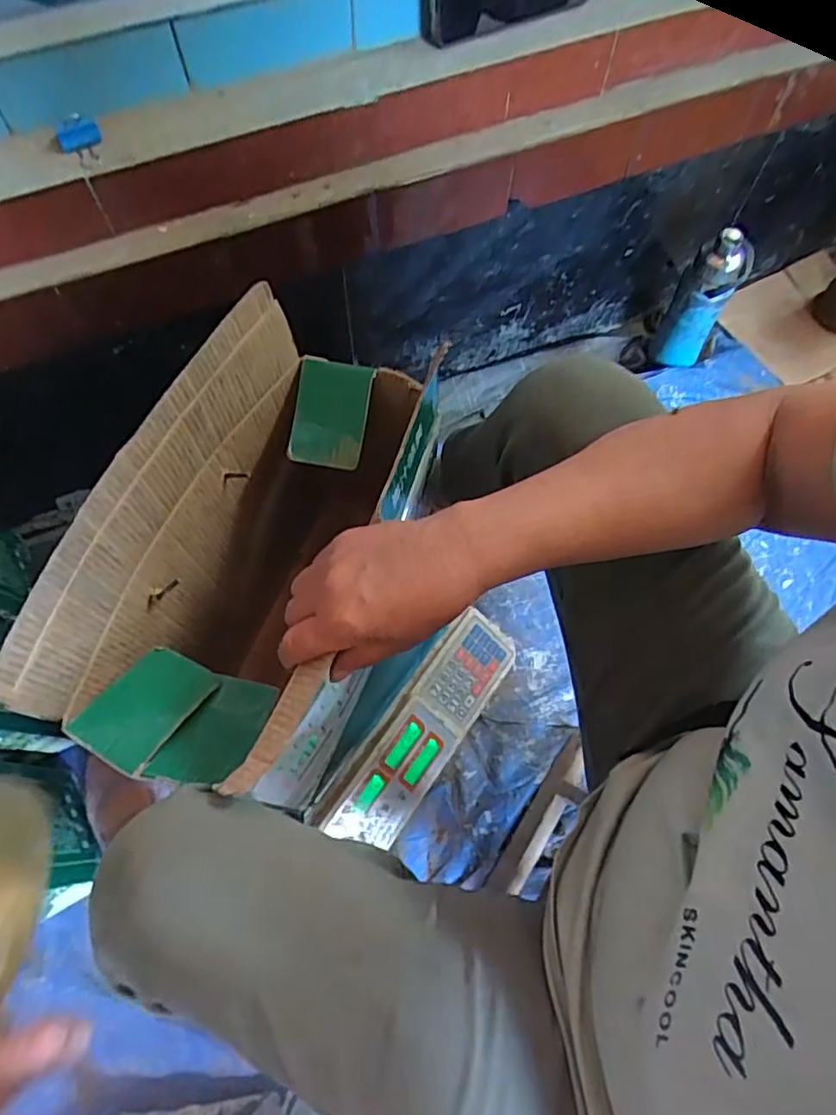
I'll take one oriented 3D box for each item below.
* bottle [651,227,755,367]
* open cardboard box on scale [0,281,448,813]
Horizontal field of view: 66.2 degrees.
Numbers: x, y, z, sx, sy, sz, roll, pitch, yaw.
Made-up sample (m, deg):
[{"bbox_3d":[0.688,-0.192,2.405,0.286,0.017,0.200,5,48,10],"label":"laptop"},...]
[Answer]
[{"bbox_3d":[0.397,-0.358,0.906,0.073,0.222,0.057,27,69,10],"label":"bottle"},{"bbox_3d":[-0.107,0.025,0.567,0.191,0.343,0.360,24,69,9],"label":"open cardboard box on scale"}]

